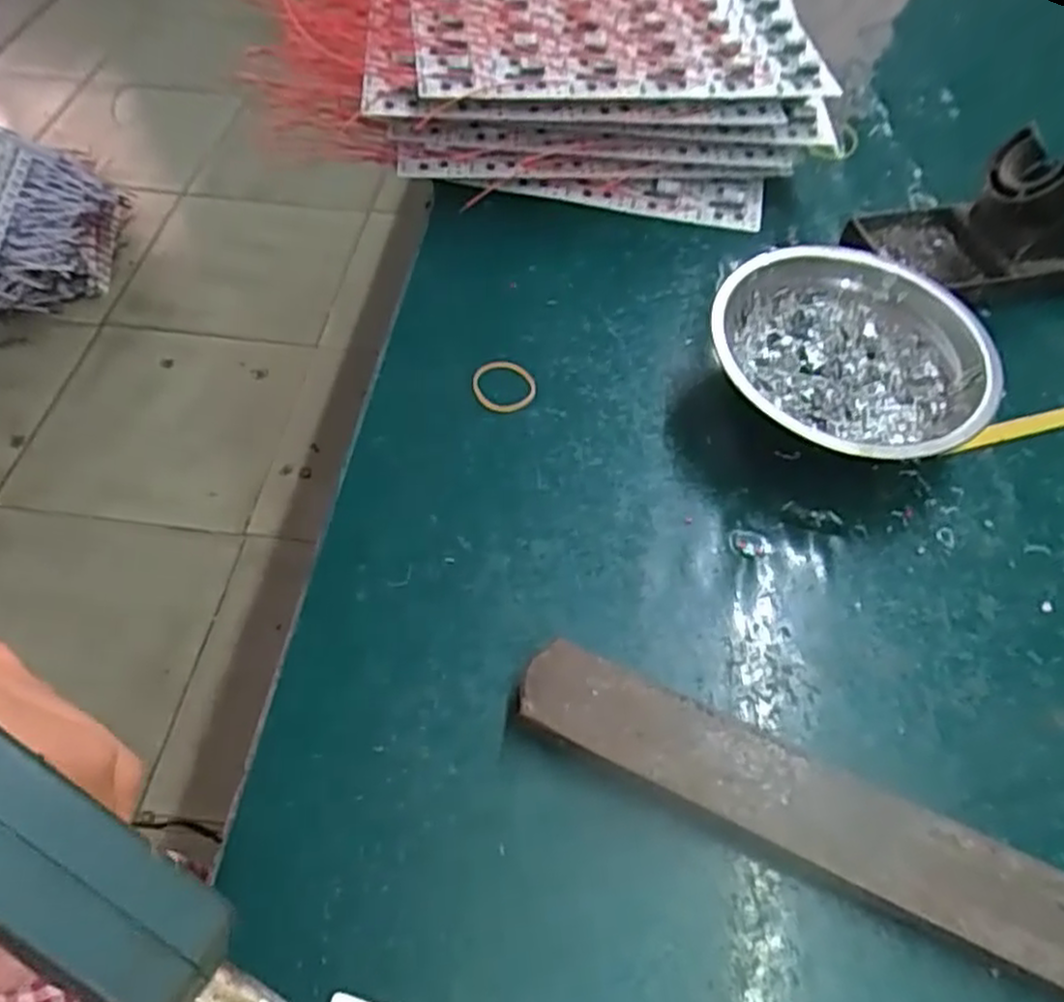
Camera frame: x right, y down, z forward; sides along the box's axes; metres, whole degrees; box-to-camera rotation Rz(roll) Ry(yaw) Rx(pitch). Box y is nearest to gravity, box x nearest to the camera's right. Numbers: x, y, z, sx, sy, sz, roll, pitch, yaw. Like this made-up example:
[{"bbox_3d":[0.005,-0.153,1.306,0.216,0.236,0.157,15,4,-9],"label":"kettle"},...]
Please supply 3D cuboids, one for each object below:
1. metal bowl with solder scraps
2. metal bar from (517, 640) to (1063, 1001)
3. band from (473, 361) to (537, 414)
[{"bbox_3d":[0.147,-0.063,0.359,0.124,0.041,0.120,1,57,-2],"label":"metal bowl with solder scraps"},{"bbox_3d":[0.089,0.105,0.262,0.197,0.018,0.037,22,58,11],"label":"metal bar"},{"bbox_3d":[-0.014,-0.056,0.371,0.031,0.004,0.030,-2,61,3],"label":"band"}]

